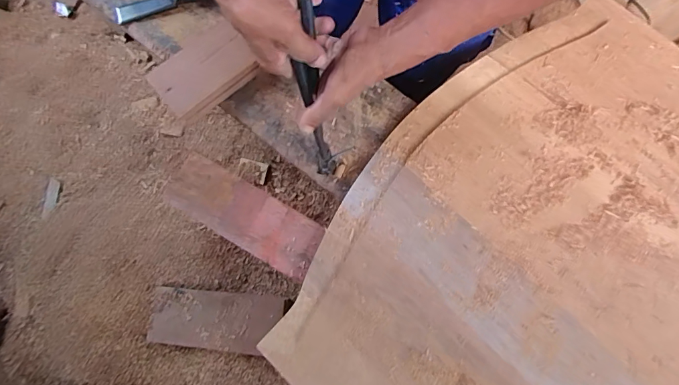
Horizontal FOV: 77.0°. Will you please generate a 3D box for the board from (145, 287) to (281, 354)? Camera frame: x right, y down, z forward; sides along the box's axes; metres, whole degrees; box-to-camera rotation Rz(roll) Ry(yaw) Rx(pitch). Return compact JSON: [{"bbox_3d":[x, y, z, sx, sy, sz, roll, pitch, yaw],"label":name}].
[{"bbox_3d":[-0.193,0.195,0.656,0.198,0.026,0.085,6,76,-1],"label":"board"}]

